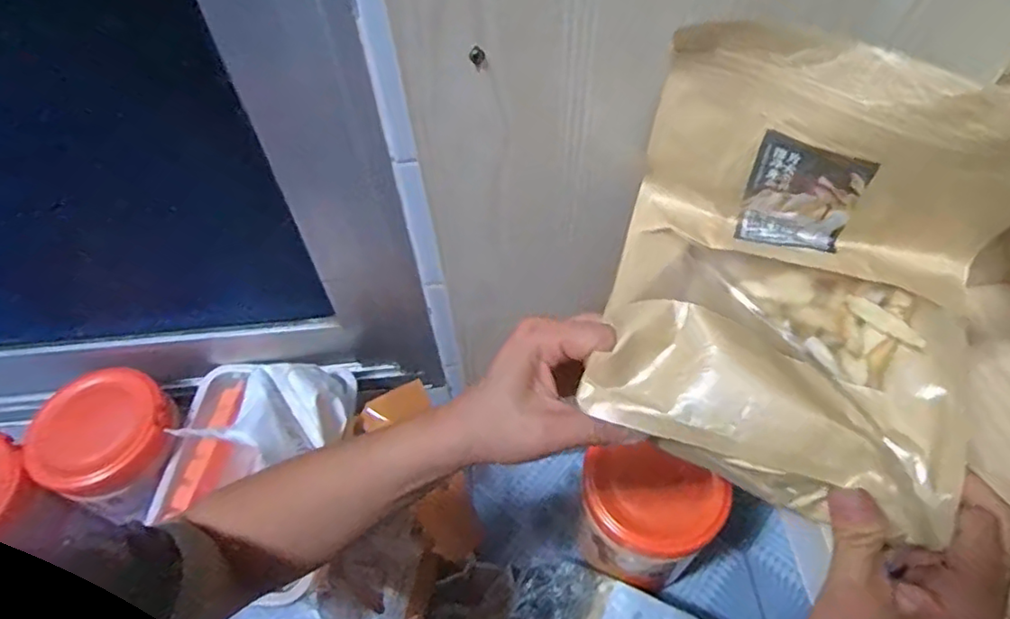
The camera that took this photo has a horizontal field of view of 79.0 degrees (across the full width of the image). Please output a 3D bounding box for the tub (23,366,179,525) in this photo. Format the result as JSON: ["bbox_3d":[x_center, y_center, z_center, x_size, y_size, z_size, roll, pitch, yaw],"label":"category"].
[{"bbox_3d":[-0.412,0.131,0.632,0.132,0.063,0.126,-2,54,2],"label":"tub"}]

